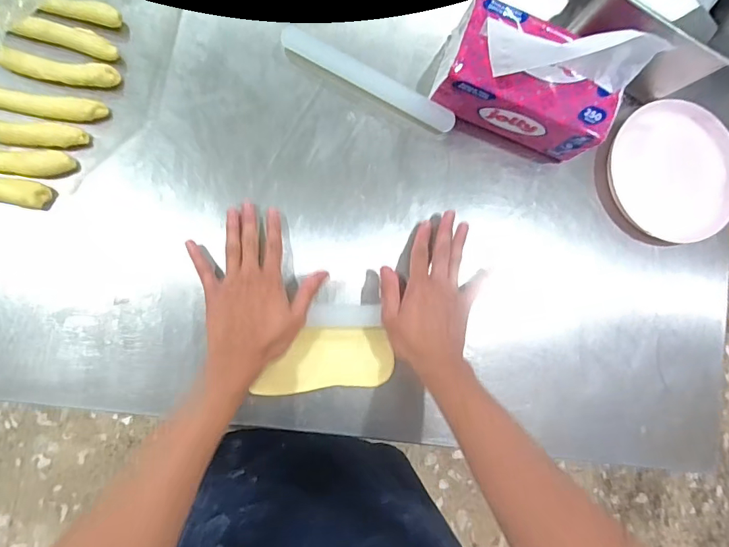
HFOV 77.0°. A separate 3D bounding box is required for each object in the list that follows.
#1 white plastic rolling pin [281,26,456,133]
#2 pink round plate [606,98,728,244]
[{"bbox_3d":[0.007,-0.230,0.540,0.221,0.019,0.026,27,83,-6],"label":"white plastic rolling pin"},{"bbox_3d":[0.400,-0.132,0.591,0.164,0.022,0.178,1,87,-9],"label":"pink round plate"}]

